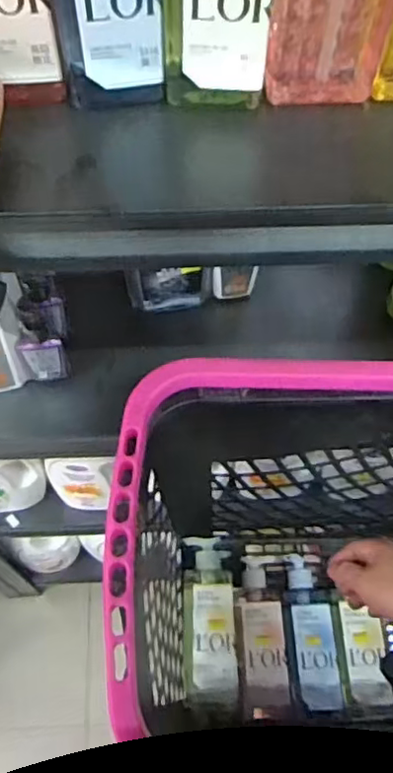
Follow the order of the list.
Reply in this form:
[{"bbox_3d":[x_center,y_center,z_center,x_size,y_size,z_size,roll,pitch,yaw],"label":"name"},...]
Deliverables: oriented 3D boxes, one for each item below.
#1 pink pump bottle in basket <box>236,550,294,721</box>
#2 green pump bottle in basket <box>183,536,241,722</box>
[{"bbox_3d":[0.091,0.350,0.900,0.069,0.041,0.219,-2,62,-3],"label":"pink pump bottle in basket"},{"bbox_3d":[0.020,0.329,0.874,0.073,0.069,0.230,-1,62,-2],"label":"green pump bottle in basket"}]

